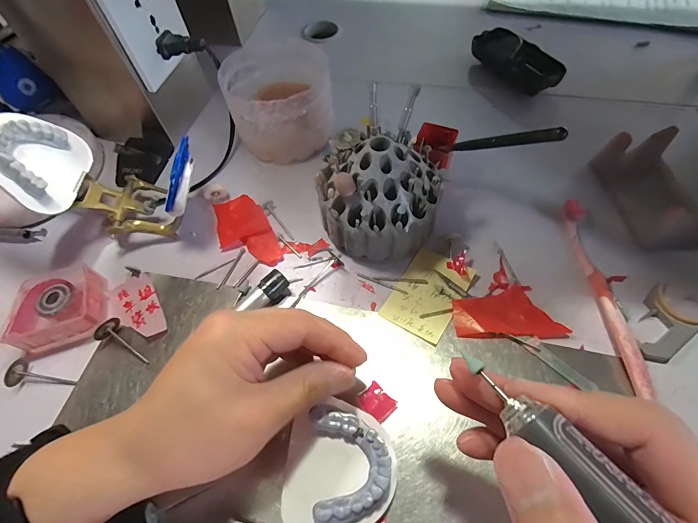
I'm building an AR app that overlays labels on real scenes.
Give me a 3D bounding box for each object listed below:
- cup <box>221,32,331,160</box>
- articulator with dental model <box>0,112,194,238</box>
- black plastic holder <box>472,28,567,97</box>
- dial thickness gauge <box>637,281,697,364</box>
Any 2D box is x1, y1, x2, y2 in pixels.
[{"bbox_3d":[-0.072,-0.168,0.377,0.099,0.073,0.117,-16,60,-6],"label":"cup"},{"bbox_3d":[-0.191,-0.069,0.304,0.133,0.111,0.071,-5,60,0],"label":"articulator with dental model"},{"bbox_3d":[0.193,-0.232,0.427,0.045,0.028,0.110,-25,62,-11],"label":"black plastic holder"},{"bbox_3d":[0.242,0.045,0.271,0.037,0.013,0.072,30,66,19],"label":"dial thickness gauge"}]

